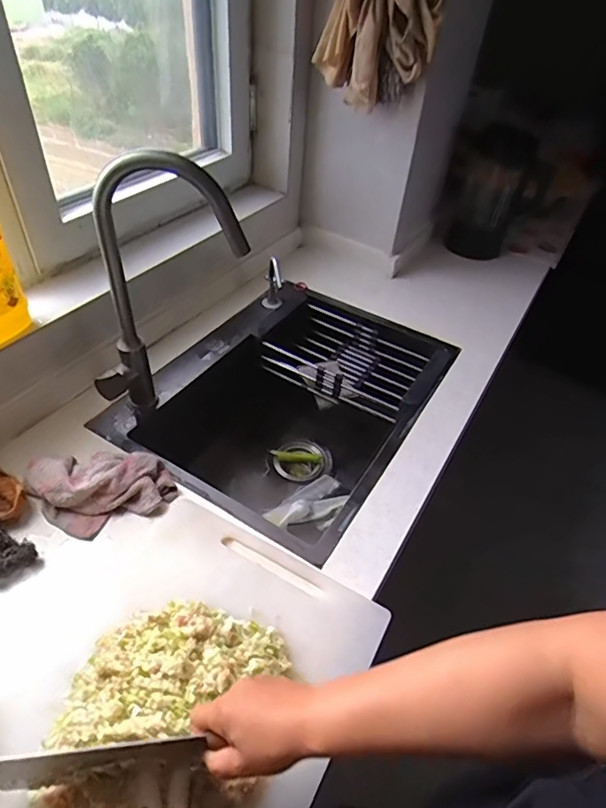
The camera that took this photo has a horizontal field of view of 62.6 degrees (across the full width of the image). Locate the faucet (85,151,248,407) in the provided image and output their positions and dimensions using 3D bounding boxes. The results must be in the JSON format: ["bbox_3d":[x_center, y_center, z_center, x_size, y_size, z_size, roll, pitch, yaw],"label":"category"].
[{"bbox_3d":[-0.202,-0.140,0.730,0.234,0.426,0.061,-4,45,-10],"label":"faucet"}]

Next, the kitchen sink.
[{"bbox_3d":[-0.024,0.039,1.035,0.464,0.248,0.615,26,48,19],"label":"kitchen sink"}]

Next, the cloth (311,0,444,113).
[{"bbox_3d":[0.130,-0.674,0.874,0.086,0.253,0.223,-29,54,-31],"label":"cloth"}]

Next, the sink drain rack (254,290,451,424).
[{"bbox_3d":[0.101,-0.102,1.102,0.394,0.102,0.219,25,47,18],"label":"sink drain rack"}]

